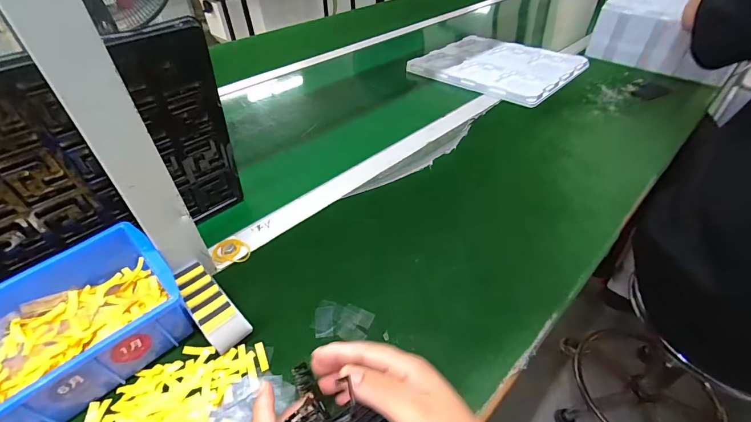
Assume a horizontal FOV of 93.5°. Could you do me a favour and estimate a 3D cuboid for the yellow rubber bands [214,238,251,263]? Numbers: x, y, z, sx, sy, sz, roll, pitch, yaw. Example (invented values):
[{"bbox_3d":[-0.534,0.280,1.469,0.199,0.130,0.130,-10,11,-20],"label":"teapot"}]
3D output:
[{"bbox_3d":[-0.171,0.046,0.422,0.040,0.005,0.035,-10,43,-8],"label":"yellow rubber bands"}]

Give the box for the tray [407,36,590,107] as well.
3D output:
[{"bbox_3d":[0.273,-0.330,0.795,0.312,0.019,0.273,31,52,31],"label":"tray"}]

